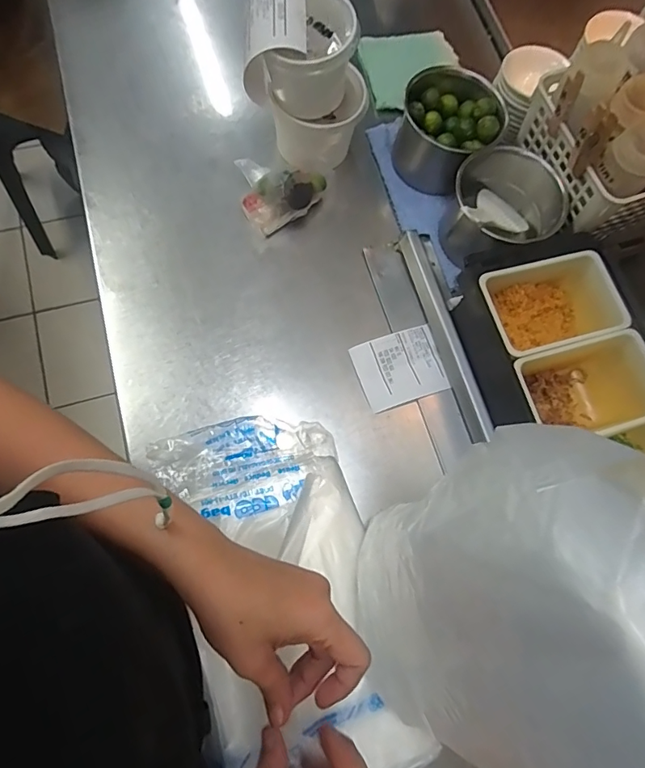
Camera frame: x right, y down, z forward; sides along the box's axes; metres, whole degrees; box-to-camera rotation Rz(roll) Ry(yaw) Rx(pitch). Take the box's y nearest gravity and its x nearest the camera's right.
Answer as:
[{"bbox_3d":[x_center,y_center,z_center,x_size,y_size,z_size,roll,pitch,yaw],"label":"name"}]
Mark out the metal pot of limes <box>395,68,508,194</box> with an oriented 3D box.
[{"bbox_3d":[0.149,-0.303,0.558,0.117,0.086,0.118,18,73,1],"label":"metal pot of limes"}]

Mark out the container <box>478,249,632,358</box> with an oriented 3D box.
[{"bbox_3d":[0.231,-0.074,0.490,0.144,0.079,0.088,-16,75,-9],"label":"container"}]

